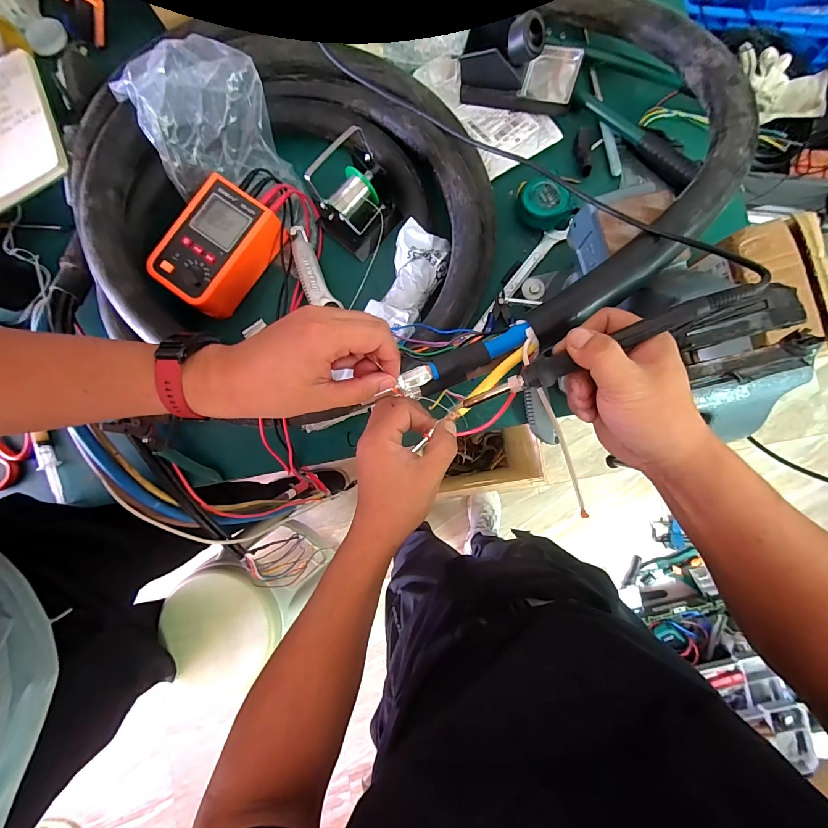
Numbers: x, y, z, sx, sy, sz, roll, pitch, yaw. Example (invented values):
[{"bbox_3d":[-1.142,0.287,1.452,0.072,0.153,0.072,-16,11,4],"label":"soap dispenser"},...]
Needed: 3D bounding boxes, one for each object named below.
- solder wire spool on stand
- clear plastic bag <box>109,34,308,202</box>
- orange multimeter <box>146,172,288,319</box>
[{"bbox_3d":[-0.074,-0.270,0.481,0.094,0.088,0.089,37,88,5],"label":"solder wire spool on stand"},{"bbox_3d":[-0.253,-0.372,0.463,0.148,0.114,0.139,-14,85,2],"label":"clear plastic bag"},{"bbox_3d":[-0.257,-0.217,0.485,0.105,0.054,0.154,38,88,5],"label":"orange multimeter"}]

